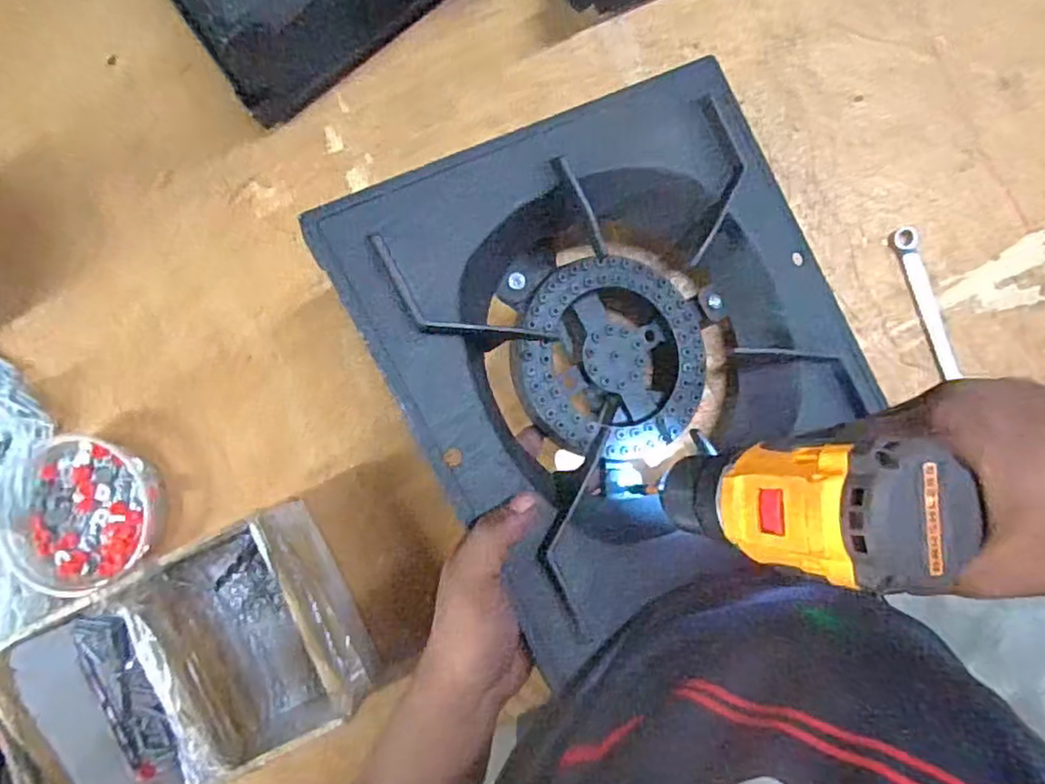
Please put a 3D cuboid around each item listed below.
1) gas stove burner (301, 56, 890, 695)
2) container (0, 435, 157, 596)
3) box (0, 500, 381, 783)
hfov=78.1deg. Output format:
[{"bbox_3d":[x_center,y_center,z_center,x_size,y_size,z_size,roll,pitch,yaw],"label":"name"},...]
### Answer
[{"bbox_3d":[0.064,-0.033,0.409,0.292,0.067,0.275,-29,95,-22],"label":"gas stove burner"},{"bbox_3d":[-0.328,0.090,0.487,0.108,0.039,0.112,-15,90,3],"label":"container"},{"bbox_3d":[-0.232,0.196,0.451,0.238,0.099,0.153,-28,89,3],"label":"box"}]

